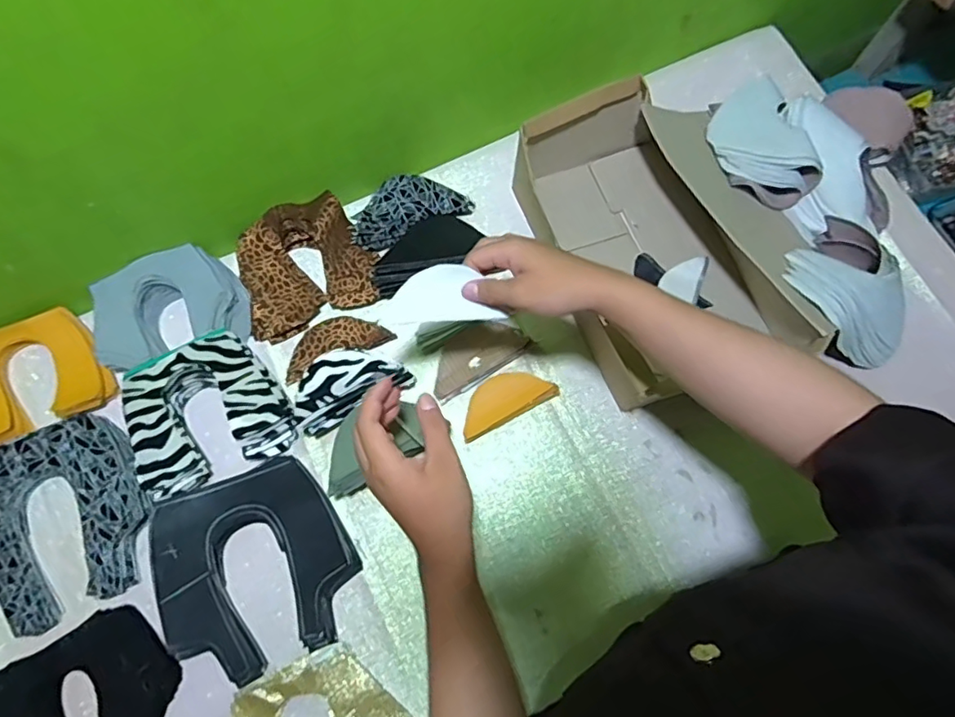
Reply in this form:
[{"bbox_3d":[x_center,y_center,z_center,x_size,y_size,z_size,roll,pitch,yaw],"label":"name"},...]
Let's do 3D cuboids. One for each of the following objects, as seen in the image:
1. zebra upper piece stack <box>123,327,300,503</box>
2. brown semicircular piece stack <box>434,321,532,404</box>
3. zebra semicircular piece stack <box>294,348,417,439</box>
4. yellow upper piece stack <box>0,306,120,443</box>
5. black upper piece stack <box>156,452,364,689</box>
[{"bbox_3d":[-0.289,0.054,0.606,0.159,0.053,0.140,-25,74,-8],"label":"zebra upper piece stack"},{"bbox_3d":[-0.003,-0.006,0.642,0.119,0.015,0.056,-32,75,-9],"label":"brown semicircular piece stack"},{"bbox_3d":[-0.134,0.028,0.593,0.121,0.076,0.053,-31,75,-9],"label":"zebra semicircular piece stack"},{"bbox_3d":[-0.493,0.018,0.625,0.155,0.028,0.129,-23,74,-7],"label":"yellow upper piece stack"},{"bbox_3d":[-0.224,0.209,0.562,0.186,0.034,0.181,-27,74,-8],"label":"black upper piece stack"}]

